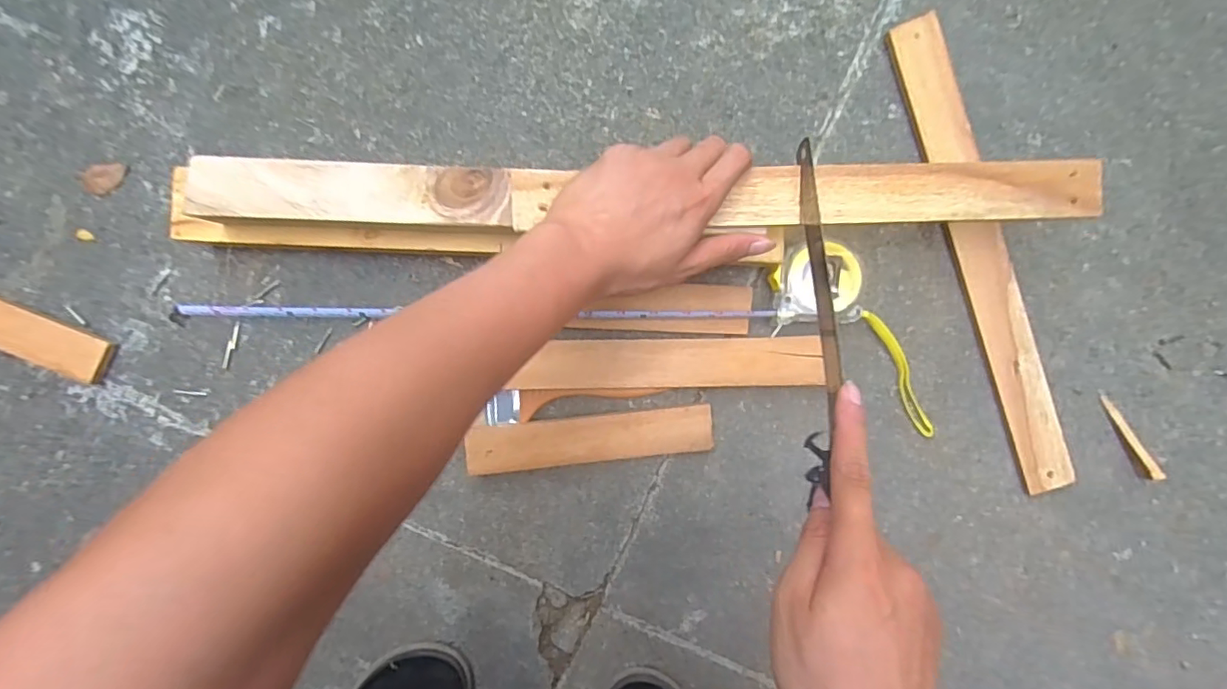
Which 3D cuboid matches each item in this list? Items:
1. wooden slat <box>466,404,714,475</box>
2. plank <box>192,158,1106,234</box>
[{"bbox_3d":[-0.017,0.075,0.429,0.191,0.006,0.035,-6,98,-4],"label":"wooden slat"},{"bbox_3d":[0.025,-0.103,0.370,0.610,0.013,0.047,1,90,0],"label":"plank"}]

